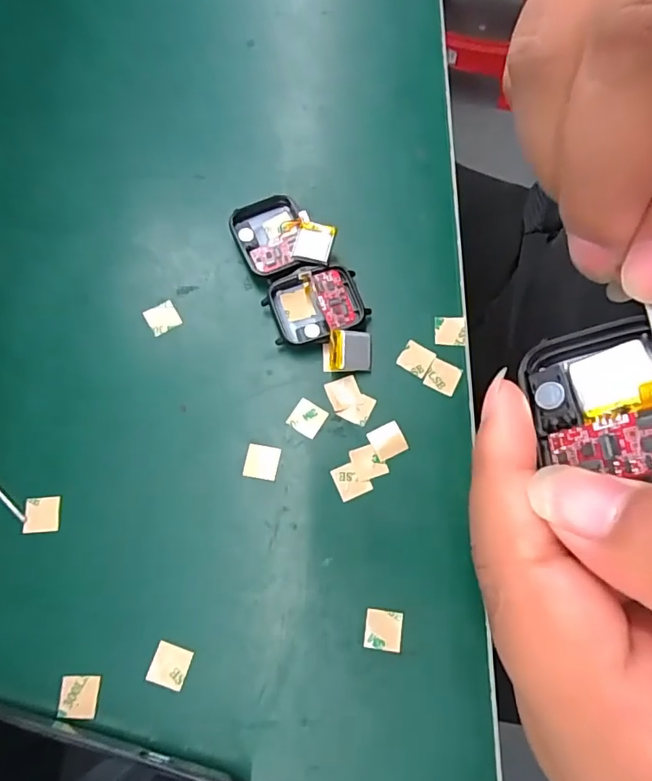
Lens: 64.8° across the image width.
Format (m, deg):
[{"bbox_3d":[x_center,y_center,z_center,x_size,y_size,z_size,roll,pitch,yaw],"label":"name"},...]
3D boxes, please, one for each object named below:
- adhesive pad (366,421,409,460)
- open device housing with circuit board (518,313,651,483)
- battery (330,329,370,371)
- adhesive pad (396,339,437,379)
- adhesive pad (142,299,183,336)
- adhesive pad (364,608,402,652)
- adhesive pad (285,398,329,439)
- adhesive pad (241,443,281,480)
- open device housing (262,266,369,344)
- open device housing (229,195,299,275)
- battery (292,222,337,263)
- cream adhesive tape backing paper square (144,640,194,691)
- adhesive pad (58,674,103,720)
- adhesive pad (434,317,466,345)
[{"bbox_3d":[0.029,0.023,0.241,0.017,0.004,0.015,-24,74,-7],"label":"adhesive pad"},{"bbox_3d":[0.068,0.003,0.120,0.011,0.036,0.040,22,56,-40],"label":"open device housing with circuit board"},{"bbox_3d":[0.012,-0.019,0.248,0.020,0.004,0.019,1,91,-12],"label":"battery"},{"bbox_3d":[0.045,-0.016,0.254,0.016,0.004,0.015,31,75,9],"label":"adhesive pad"},{"bbox_3d":[-0.083,-0.038,0.261,0.016,0.004,0.016,-29,75,-9],"label":"adhesive pad"},{"bbox_3d":[0.024,0.101,0.218,0.015,0.004,0.015,6,70,3],"label":"adhesive pad"},{"bbox_3d":[-0.009,0.013,0.245,0.015,0.004,0.015,32,75,9],"label":"adhesive pad"},{"bbox_3d":[-0.030,0.033,0.238,0.015,0.004,0.016,9,73,3],"label":"adhesive pad"},{"bbox_3d":[-0.005,-0.042,0.258,0.045,0.012,0.037,-15,73,-5],"label":"open device housing"},{"bbox_3d":[-0.030,-0.080,0.270,0.035,0.011,0.042,-15,73,-5],"label":"open device housing"},{"bbox_3d":[-0.006,-0.075,0.259,0.019,0.004,0.020,15,80,9],"label":"battery"},{"bbox_3d":[-0.065,0.114,0.213,0.015,0.004,0.016,17,73,5],"label":"cream adhesive tape backing paper square"},{"bbox_3d":[-0.101,0.125,0.209,0.016,0.004,0.015,1,72,0],"label":"adhesive pad"},{"bbox_3d":[0.063,-0.031,0.259,0.015,0.004,0.015,2,72,0],"label":"adhesive pad"}]

